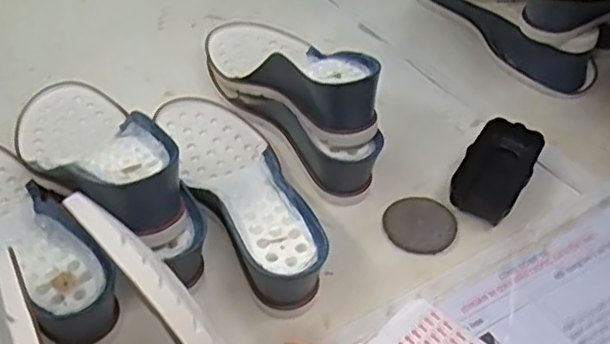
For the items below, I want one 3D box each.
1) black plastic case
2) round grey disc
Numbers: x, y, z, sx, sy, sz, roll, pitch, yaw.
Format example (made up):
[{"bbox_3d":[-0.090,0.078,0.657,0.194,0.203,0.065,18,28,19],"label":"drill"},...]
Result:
[{"bbox_3d":[0.165,-0.002,0.547,0.053,0.026,0.112,24,51,18],"label":"black plastic case"},{"bbox_3d":[0.092,0.041,0.511,0.054,0.006,0.056,1,47,-1],"label":"round grey disc"}]

